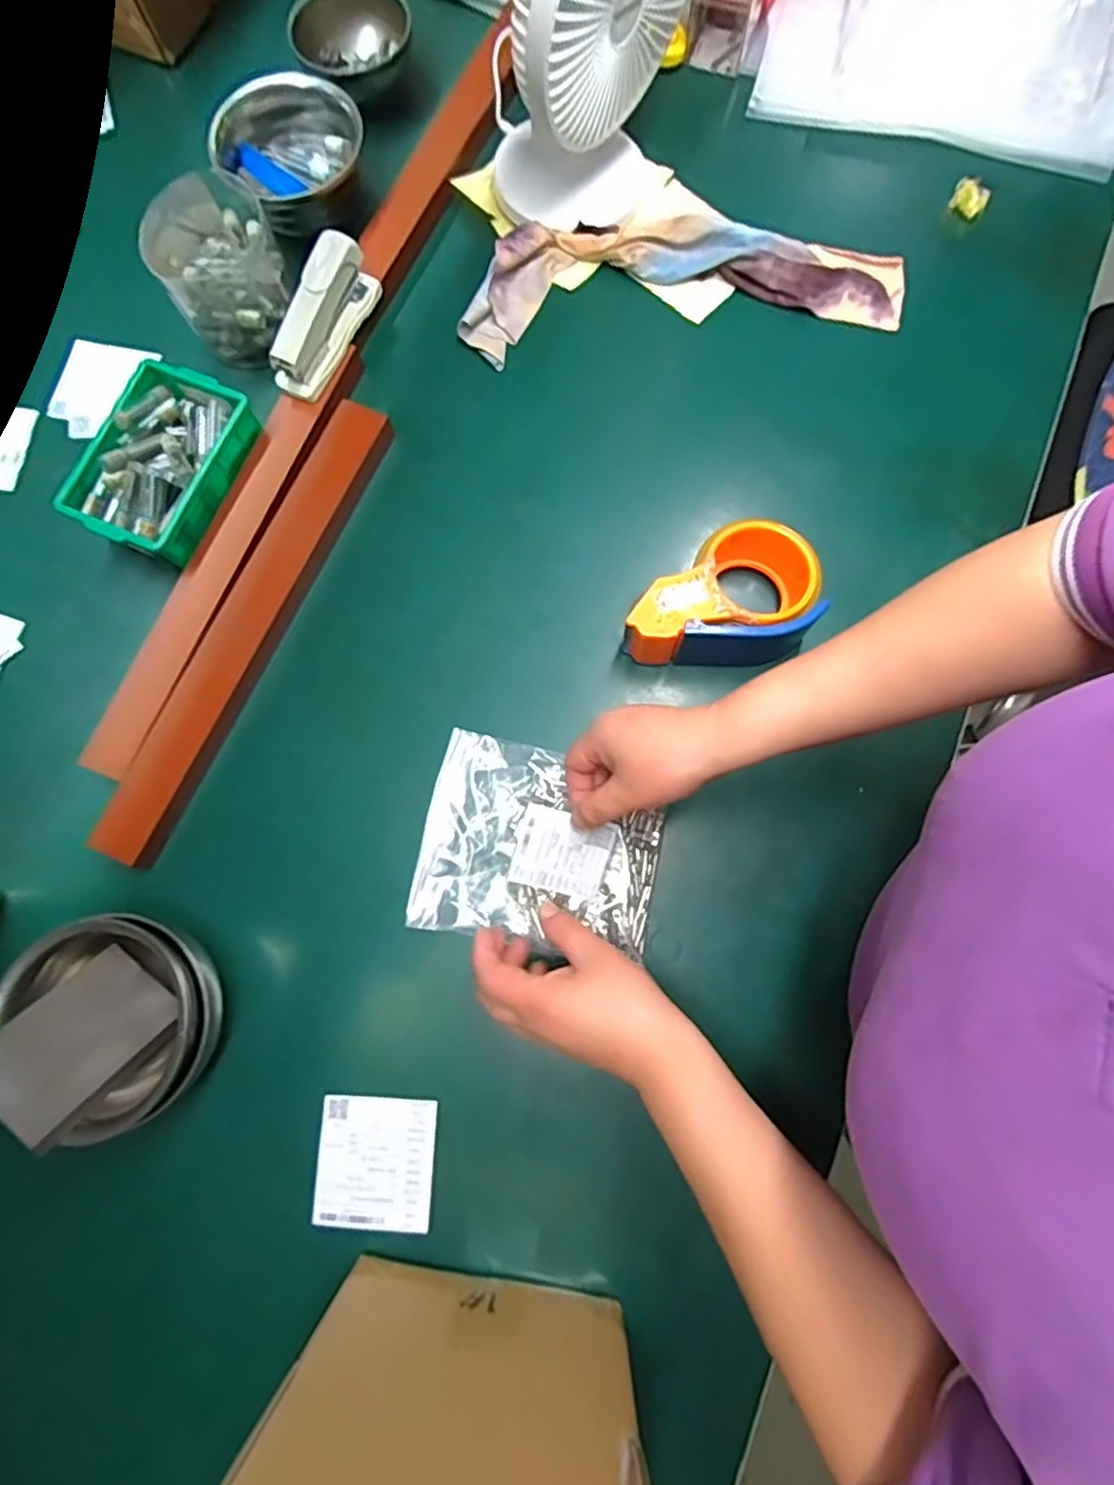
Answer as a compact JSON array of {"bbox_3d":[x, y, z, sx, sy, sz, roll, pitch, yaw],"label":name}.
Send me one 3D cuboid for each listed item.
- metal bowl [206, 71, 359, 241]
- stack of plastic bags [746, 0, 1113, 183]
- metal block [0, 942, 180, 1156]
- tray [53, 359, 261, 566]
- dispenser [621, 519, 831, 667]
[{"bbox_3d":[-0.223,-0.500,0.567,0.114,0.080,0.114,0,78,1],"label":"metal bowl"},{"bbox_3d":[0.370,-0.651,0.599,0.335,0.044,0.213,18,79,5],"label":"stack of plastic bags"},{"bbox_3d":[-0.285,0.177,0.391,0.069,0.013,0.095,44,43,1],"label":"metal block"},{"bbox_3d":[-0.308,-0.218,0.521,0.098,0.052,0.146,25,80,6],"label":"tray"},{"bbox_3d":[0.127,-0.094,0.487,0.143,0.071,0.094,-39,80,-7],"label":"dispenser"}]

